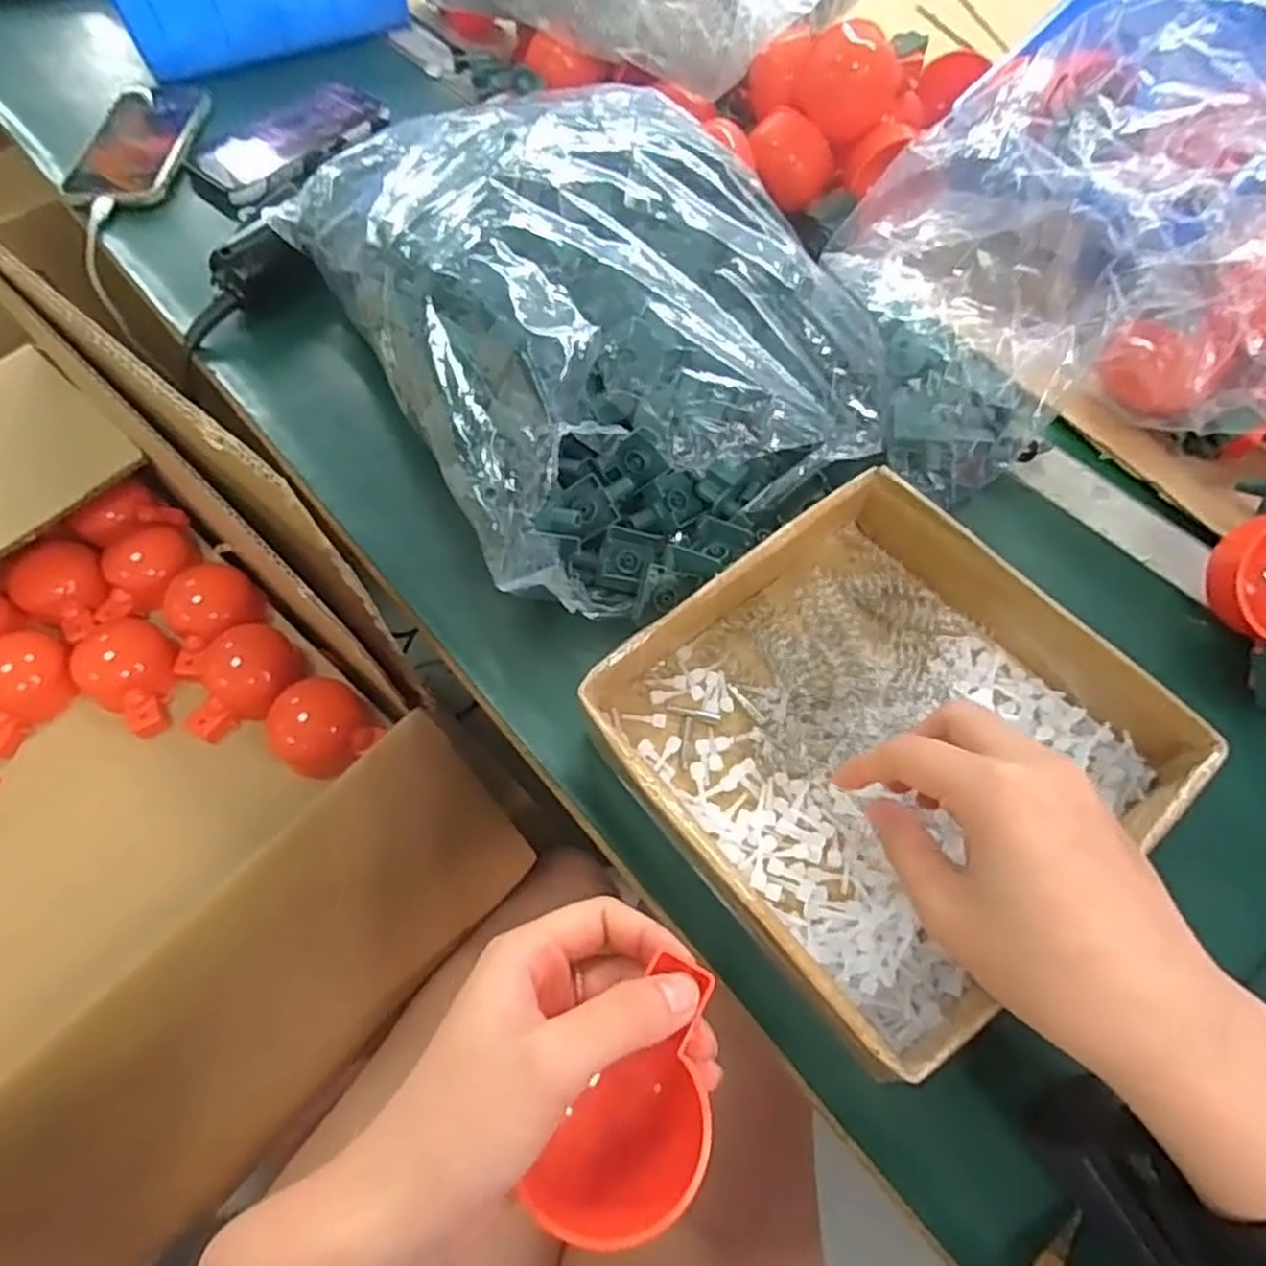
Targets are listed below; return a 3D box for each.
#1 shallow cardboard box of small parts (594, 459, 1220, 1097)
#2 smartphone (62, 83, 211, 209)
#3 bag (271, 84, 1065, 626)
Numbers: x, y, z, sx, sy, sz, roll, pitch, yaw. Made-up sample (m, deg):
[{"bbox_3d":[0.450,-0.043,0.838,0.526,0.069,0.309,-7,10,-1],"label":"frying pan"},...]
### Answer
[{"bbox_3d":[0.104,0.043,0.328,0.197,0.047,0.190,-35,66,-17],"label":"shallow cardboard box of small parts"},{"bbox_3d":[-0.382,-0.386,0.594,0.081,0.013,0.155,-4,61,-1],"label":"smartphone"},{"bbox_3d":[0.006,-0.190,0.424,0.297,0.107,0.348,-27,64,-13],"label":"bag"}]

